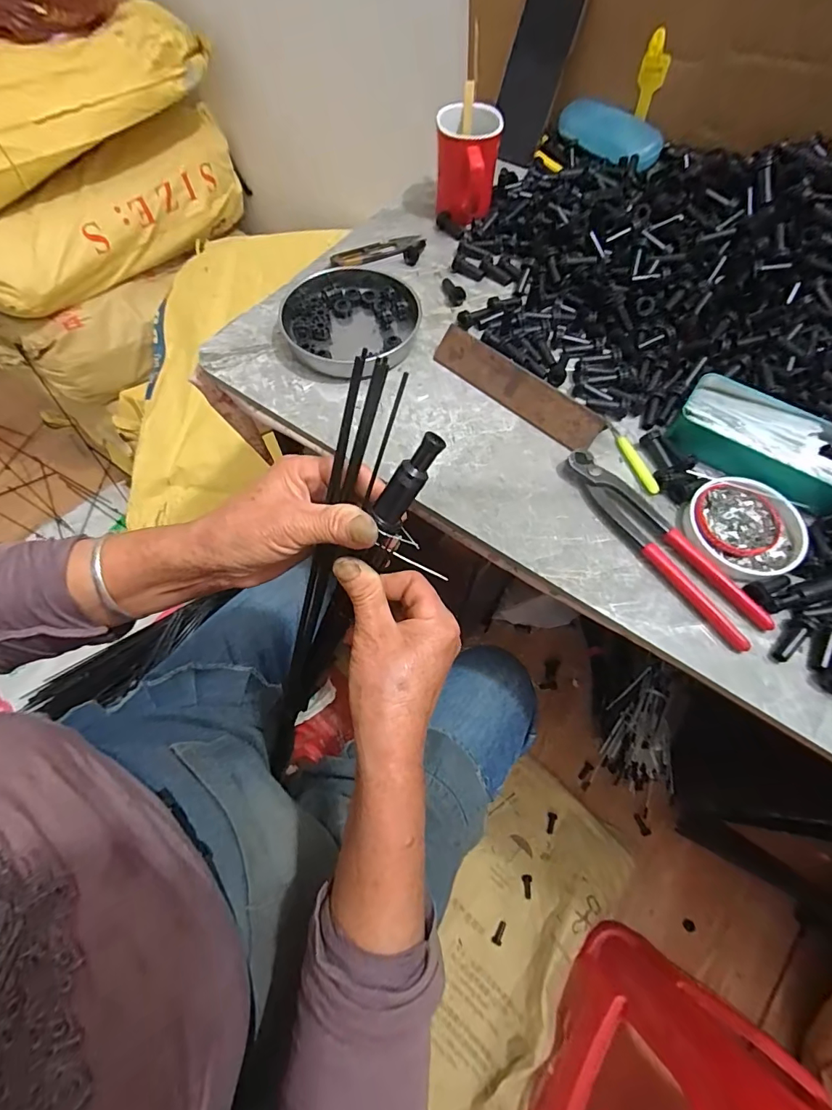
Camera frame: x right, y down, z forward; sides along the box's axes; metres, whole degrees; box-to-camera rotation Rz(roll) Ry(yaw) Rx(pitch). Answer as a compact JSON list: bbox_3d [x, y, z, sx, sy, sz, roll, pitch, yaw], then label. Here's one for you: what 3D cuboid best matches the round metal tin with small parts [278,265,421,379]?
[{"bbox_3d":[-0.066,-0.242,0.468,0.131,0.019,0.132,0,65,0],"label":"round metal tin with small parts"}]

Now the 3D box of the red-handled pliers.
[{"bbox_3d":[0.198,-0.013,0.370,0.037,0.013,0.194,-33,69,-15],"label":"red-handled pliers"}]

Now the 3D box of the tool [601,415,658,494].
[{"bbox_3d":[0.193,-0.093,0.411,0.009,0.008,0.092,-15,65,-7],"label":"tool"}]

